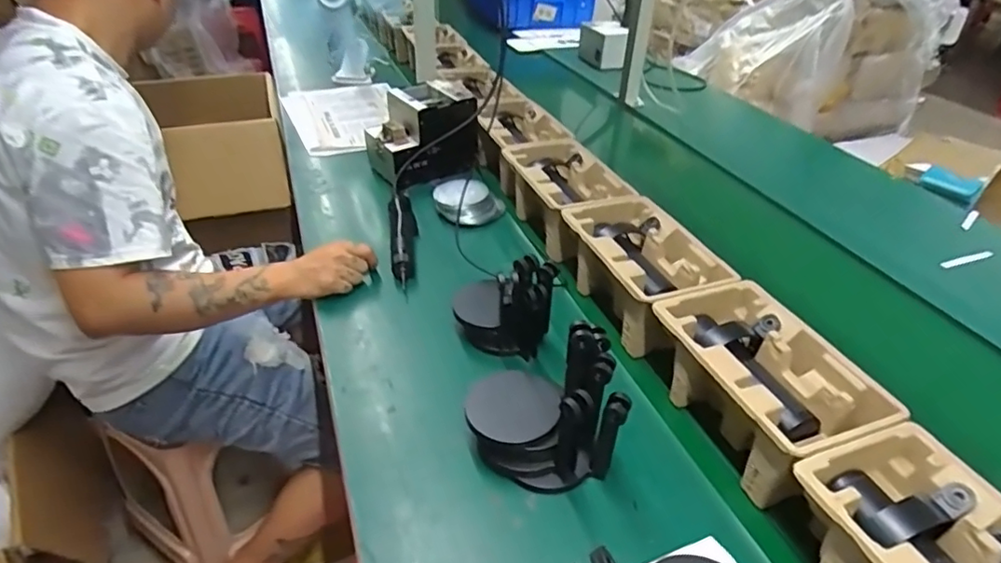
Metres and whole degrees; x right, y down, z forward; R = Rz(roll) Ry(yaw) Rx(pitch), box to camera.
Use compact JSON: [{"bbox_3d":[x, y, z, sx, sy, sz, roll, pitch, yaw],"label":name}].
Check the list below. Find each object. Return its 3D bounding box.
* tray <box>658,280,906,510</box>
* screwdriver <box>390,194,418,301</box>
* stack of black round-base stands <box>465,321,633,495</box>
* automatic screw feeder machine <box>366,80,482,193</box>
[{"bbox_3d":[0.281,0.108,0.629,0.147,0.098,0.228,-12,43,-18],"label":"tray"},{"bbox_3d":[-0.153,-0.072,0.912,0.044,0.041,0.241,-4,41,-9],"label":"screwdriver"},{"bbox_3d":[0.043,0.126,0.569,0.145,0.150,0.098,3,41,-2],"label":"stack of black round-base stands"},{"bbox_3d":[-0.160,-0.289,1.133,0.199,0.152,0.170,-14,44,-20],"label":"automatic screw feeder machine"}]

